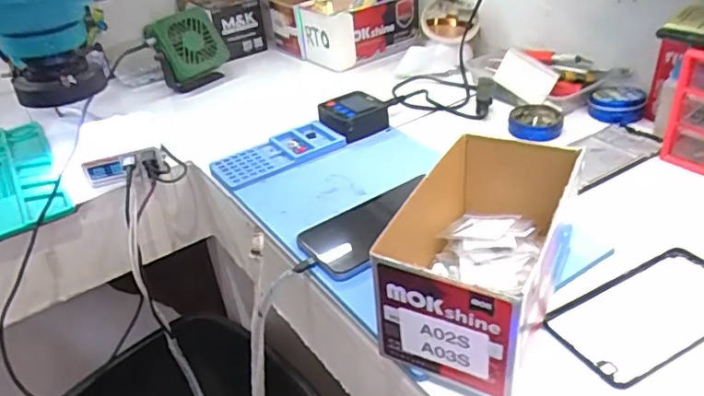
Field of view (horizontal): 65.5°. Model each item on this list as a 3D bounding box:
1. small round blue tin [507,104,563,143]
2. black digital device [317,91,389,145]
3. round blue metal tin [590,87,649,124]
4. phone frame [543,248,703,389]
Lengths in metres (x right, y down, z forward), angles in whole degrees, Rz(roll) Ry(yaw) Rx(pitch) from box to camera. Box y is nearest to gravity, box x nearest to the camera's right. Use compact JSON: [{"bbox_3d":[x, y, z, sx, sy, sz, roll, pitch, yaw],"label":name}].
[{"bbox_3d":[0.224,-0.093,0.668,0.062,0.023,0.064,-4,34,3],"label":"small round blue tin"},{"bbox_3d":[0.003,-0.100,0.686,0.077,0.039,0.068,-23,37,-23],"label":"black digital device"},{"bbox_3d":[0.327,-0.115,0.676,0.062,0.032,0.066,-4,34,3],"label":"round blue metal tin"},{"bbox_3d":[0.229,0.084,0.413,0.163,0.006,0.076,-20,36,-20],"label":"phone frame"}]

